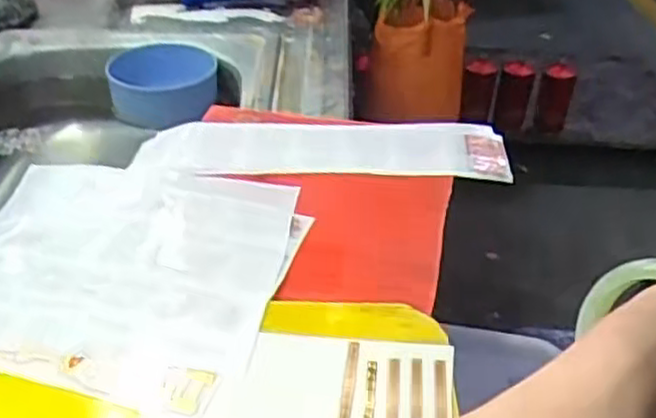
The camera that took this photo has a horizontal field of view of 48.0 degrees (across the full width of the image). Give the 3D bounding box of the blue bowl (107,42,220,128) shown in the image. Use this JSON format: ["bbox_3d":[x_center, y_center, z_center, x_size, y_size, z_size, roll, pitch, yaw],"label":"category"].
[{"bbox_3d":[-0.172,-0.128,0.776,0.110,0.049,0.125,-2,36,-7],"label":"blue bowl"}]

